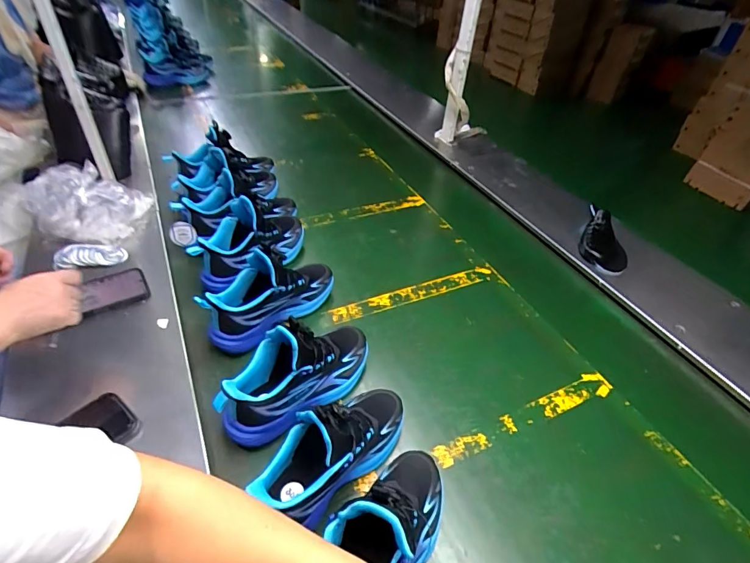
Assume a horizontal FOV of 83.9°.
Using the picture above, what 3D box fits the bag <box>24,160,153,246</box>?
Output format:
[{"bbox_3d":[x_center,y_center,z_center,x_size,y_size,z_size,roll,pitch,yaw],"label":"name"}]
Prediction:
[{"bbox_3d":[-0.580,-0.165,0.850,0.200,0.081,0.242,-25,50,-29],"label":"bag"}]

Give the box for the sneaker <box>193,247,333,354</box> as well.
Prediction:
[{"bbox_3d":[-0.175,0.014,0.704,0.086,0.145,0.236,30,48,26],"label":"sneaker"}]

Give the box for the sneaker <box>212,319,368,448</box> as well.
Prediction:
[{"bbox_3d":[-0.107,0.123,0.593,0.234,0.141,0.088,-30,52,-32],"label":"sneaker"}]

